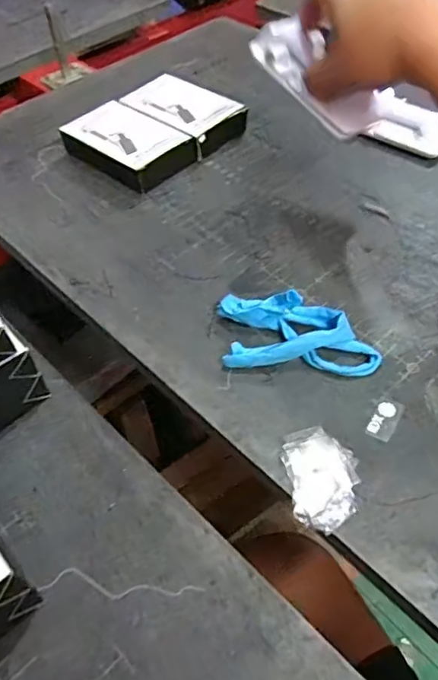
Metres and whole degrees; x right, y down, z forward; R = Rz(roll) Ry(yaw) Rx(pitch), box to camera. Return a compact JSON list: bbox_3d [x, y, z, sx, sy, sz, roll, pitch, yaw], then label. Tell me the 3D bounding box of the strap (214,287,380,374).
[{"bbox_3d":[0.054,-0.005,0.389,0.106,0.024,0.054,2,51,6],"label":"strap"}]

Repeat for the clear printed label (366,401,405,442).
[{"bbox_3d":[0.104,0.049,0.354,0.015,0.004,0.029,24,57,22],"label":"clear printed label"}]

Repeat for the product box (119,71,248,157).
[{"bbox_3d":[-0.036,-0.225,0.573,0.117,0.032,0.067,31,59,26],"label":"product box"}]

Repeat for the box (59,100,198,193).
[{"bbox_3d":[-0.088,-0.186,0.545,0.115,0.030,0.072,31,59,26],"label":"box"}]

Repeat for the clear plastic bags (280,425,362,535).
[{"bbox_3d":[0.061,0.080,0.331,0.041,0.004,0.062,-9,51,-2],"label":"clear plastic bags"}]

